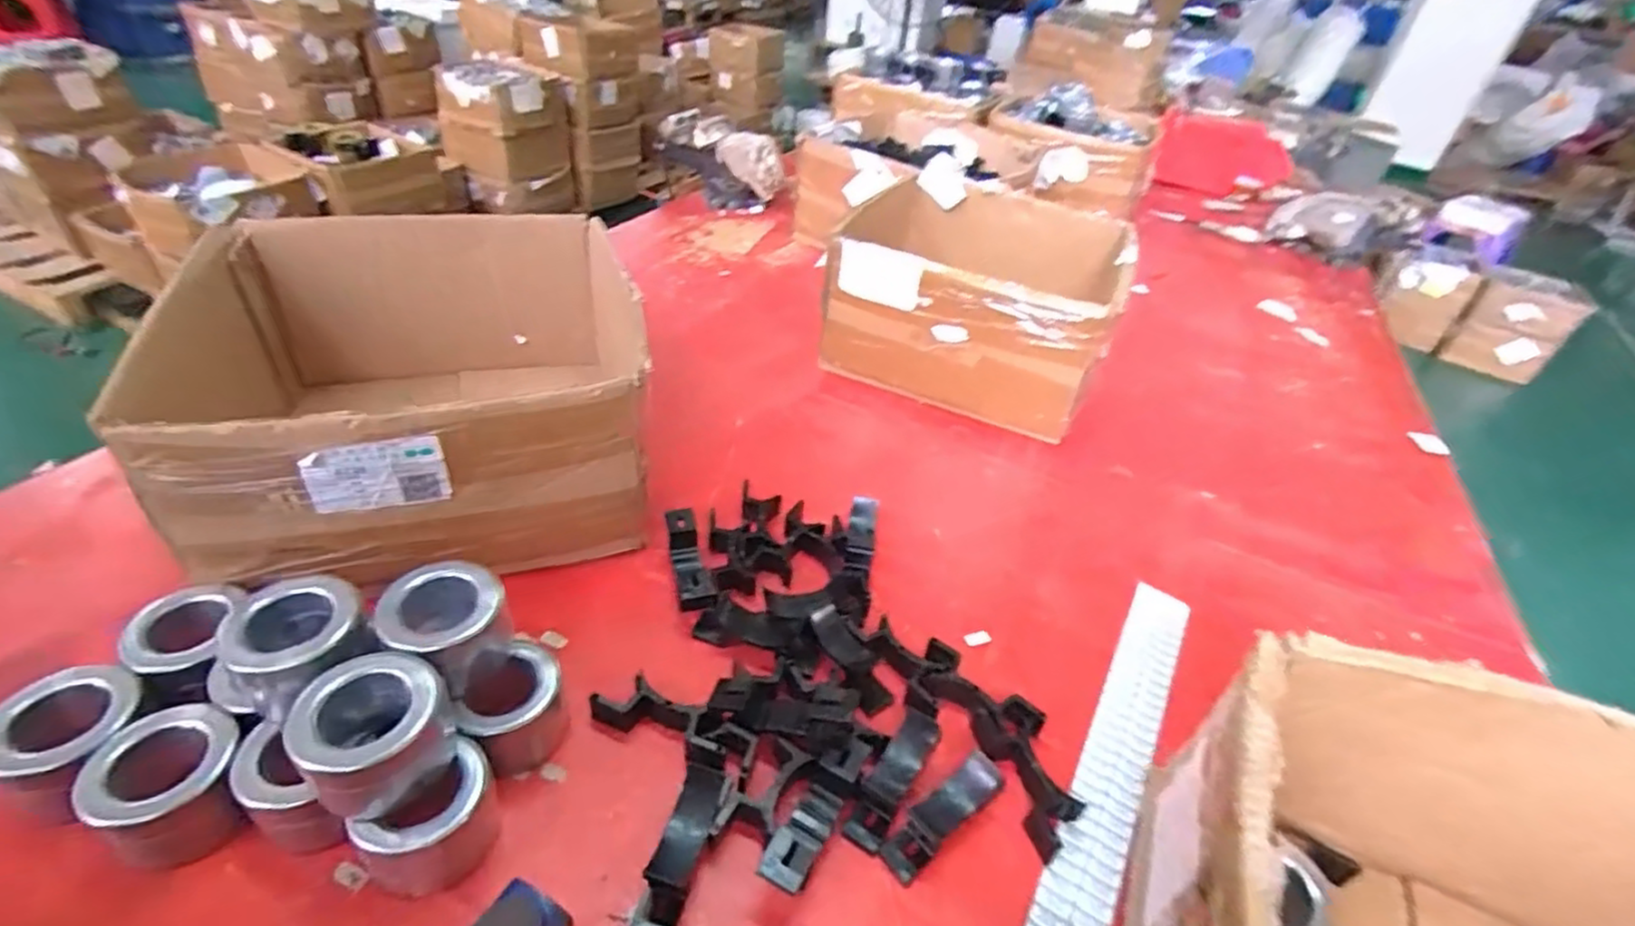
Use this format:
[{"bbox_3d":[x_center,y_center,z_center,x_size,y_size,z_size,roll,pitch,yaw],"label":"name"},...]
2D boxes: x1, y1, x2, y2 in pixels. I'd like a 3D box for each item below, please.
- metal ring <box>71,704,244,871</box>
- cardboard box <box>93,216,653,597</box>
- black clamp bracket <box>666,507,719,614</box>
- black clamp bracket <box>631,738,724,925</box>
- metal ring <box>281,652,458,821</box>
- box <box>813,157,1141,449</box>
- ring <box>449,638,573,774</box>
[{"bbox_3d":[-0.362,0.184,0.397,0.065,0.056,0.068,4,39,-4],"label":"metal ring"},{"bbox_3d":[-0.323,-0.067,0.611,0.326,0.171,0.329,-9,41,-19],"label":"cardboard box"},{"bbox_3d":[-0.109,0.084,0.587,0.028,0.031,0.102,-8,41,-19],"label":"black clamp bracket"},{"bbox_3d":[-0.080,0.222,0.422,0.030,0.031,0.108,10,39,4],"label":"black clamp bracket"},{"bbox_3d":[-0.240,0.147,0.384,0.070,0.058,0.071,4,39,-4],"label":"metal ring"},{"bbox_3d":[0.205,-0.224,0.917,0.323,0.168,0.340,18,40,13],"label":"box"},{"bbox_3d":[-0.193,0.161,0.459,0.050,0.057,0.064,4,39,-4],"label":"ring"}]

